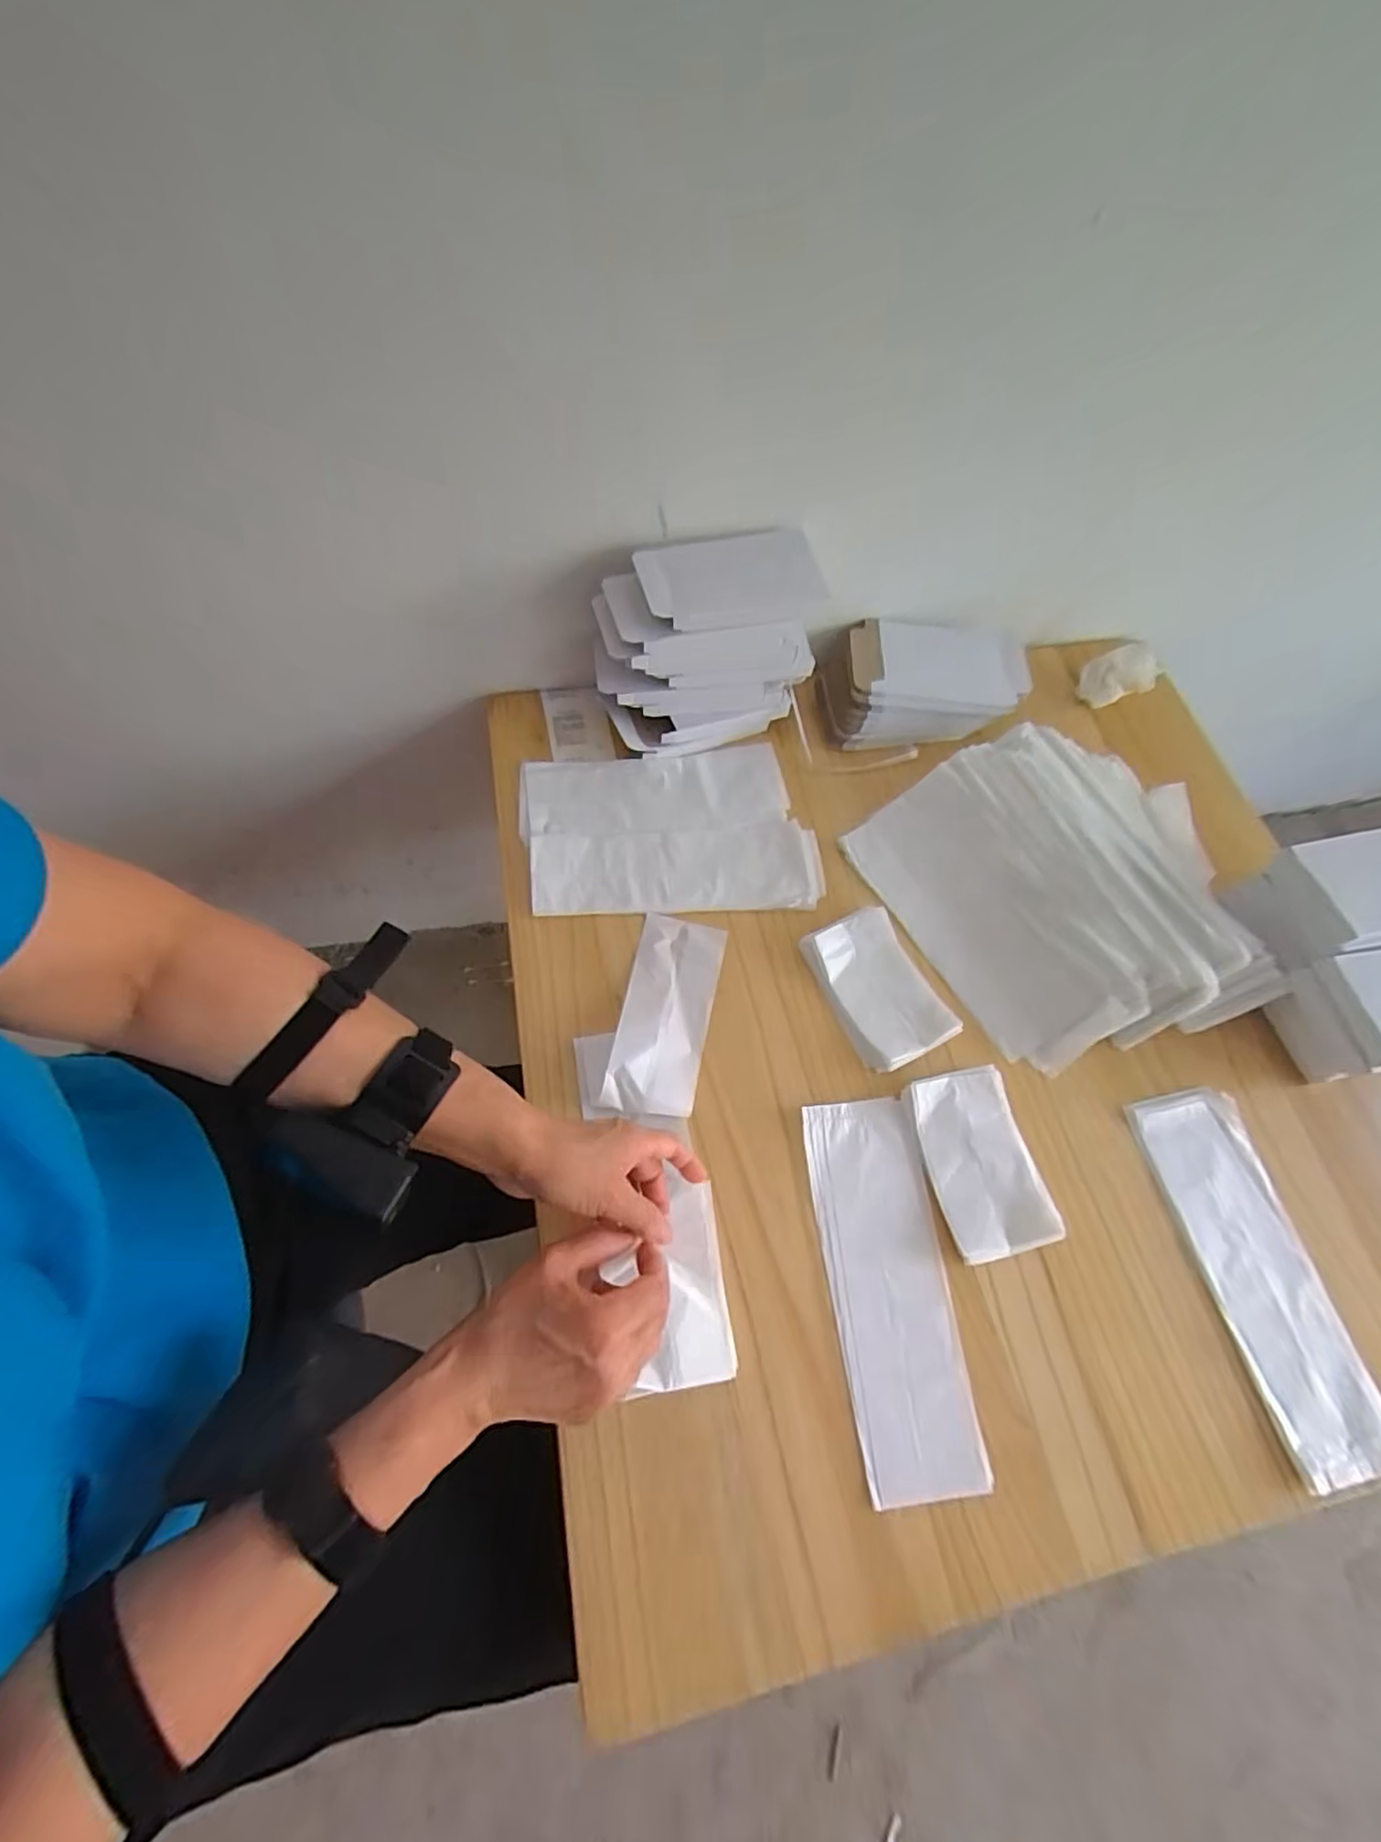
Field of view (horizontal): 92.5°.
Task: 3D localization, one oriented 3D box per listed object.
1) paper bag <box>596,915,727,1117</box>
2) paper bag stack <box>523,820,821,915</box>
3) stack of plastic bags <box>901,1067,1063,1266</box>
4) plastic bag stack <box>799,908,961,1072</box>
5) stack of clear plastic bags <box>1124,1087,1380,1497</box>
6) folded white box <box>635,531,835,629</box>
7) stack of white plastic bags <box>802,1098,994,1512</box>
[{"bbox_3d":[-0.019,0.072,0.541,0.071,0.025,0.171,11,63,2],"label":"paper bag"},{"bbox_3d":[-0.010,-0.048,0.606,0.262,0.008,0.084,-3,64,-4],"label":"paper bag stack"},{"bbox_3d":[0.222,0.185,0.512,0.084,0.019,0.132,-12,65,-9],"label":"stack of plastic bags"},{"bbox_3d":[0.159,0.056,0.565,0.078,0.019,0.129,-24,67,-14],"label":"plastic bag stack"},{"bbox_3d":[0.428,0.259,0.497,0.090,0.017,0.252,-8,64,-7],"label":"stack of clear plastic bags"},{"bbox_3d":[0.038,-0.291,0.562,0.159,0.023,0.088,-11,65,-10],"label":"folded white box"},{"bbox_3d":[0.143,0.258,0.476,0.084,0.006,0.246,-5,64,-6],"label":"stack of white plastic bags"}]

